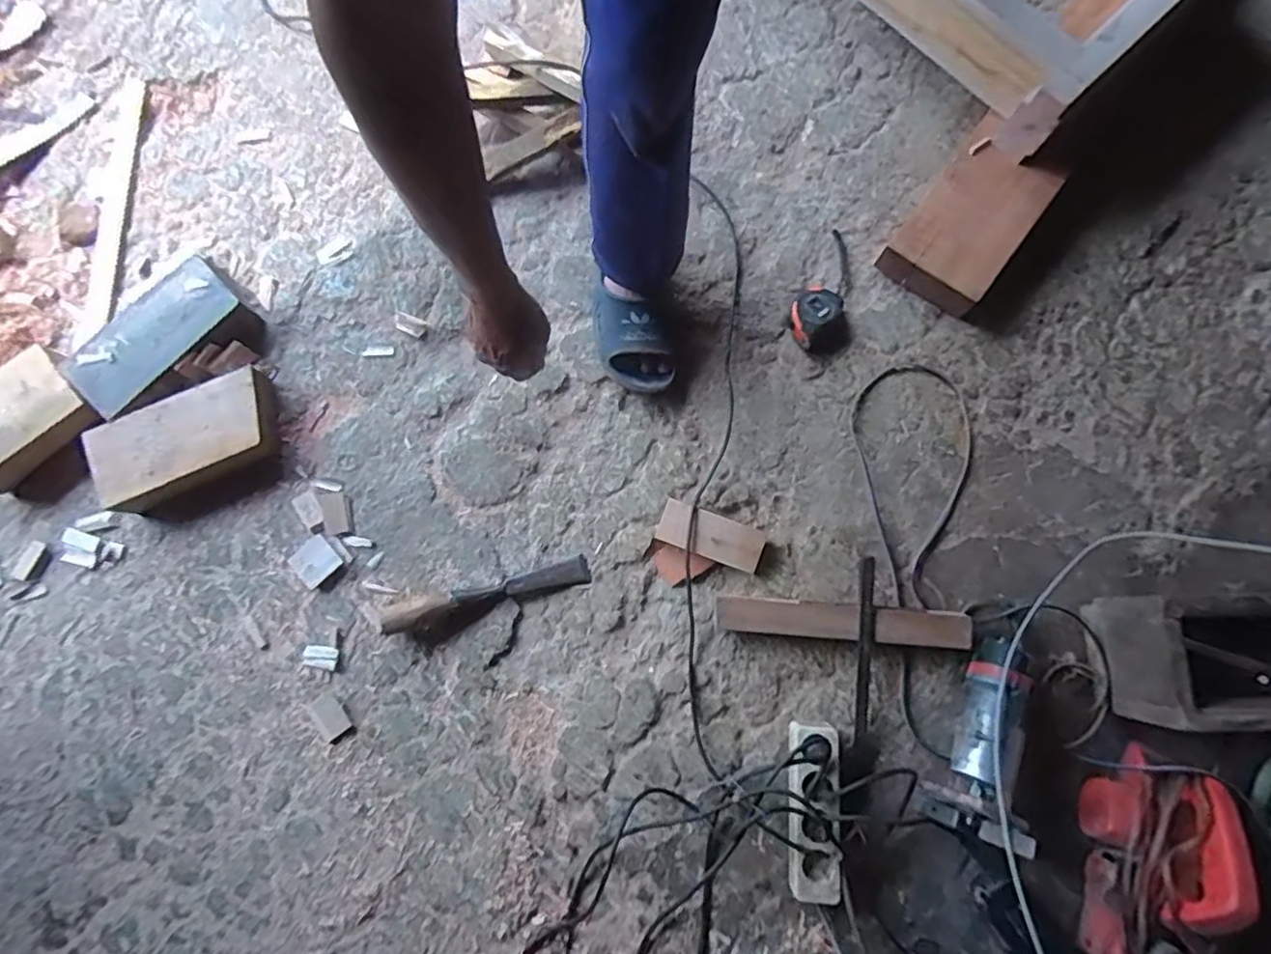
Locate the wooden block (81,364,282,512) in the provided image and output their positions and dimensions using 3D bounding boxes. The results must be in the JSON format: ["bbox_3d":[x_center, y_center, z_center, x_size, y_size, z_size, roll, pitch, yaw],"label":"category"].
[{"bbox_3d":[-0.637,-0.050,0.882,0.249,0.067,0.123,-23,79,-4],"label":"wooden block"}]

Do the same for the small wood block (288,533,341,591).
[{"bbox_3d":[-0.455,0.121,0.872,0.060,0.009,0.058,-40,80,-7],"label":"small wood block"}]

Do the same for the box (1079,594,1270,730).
[{"bbox_3d":[0.737,0.225,0.753,0.276,0.144,0.137,2,78,1],"label":"box"}]

